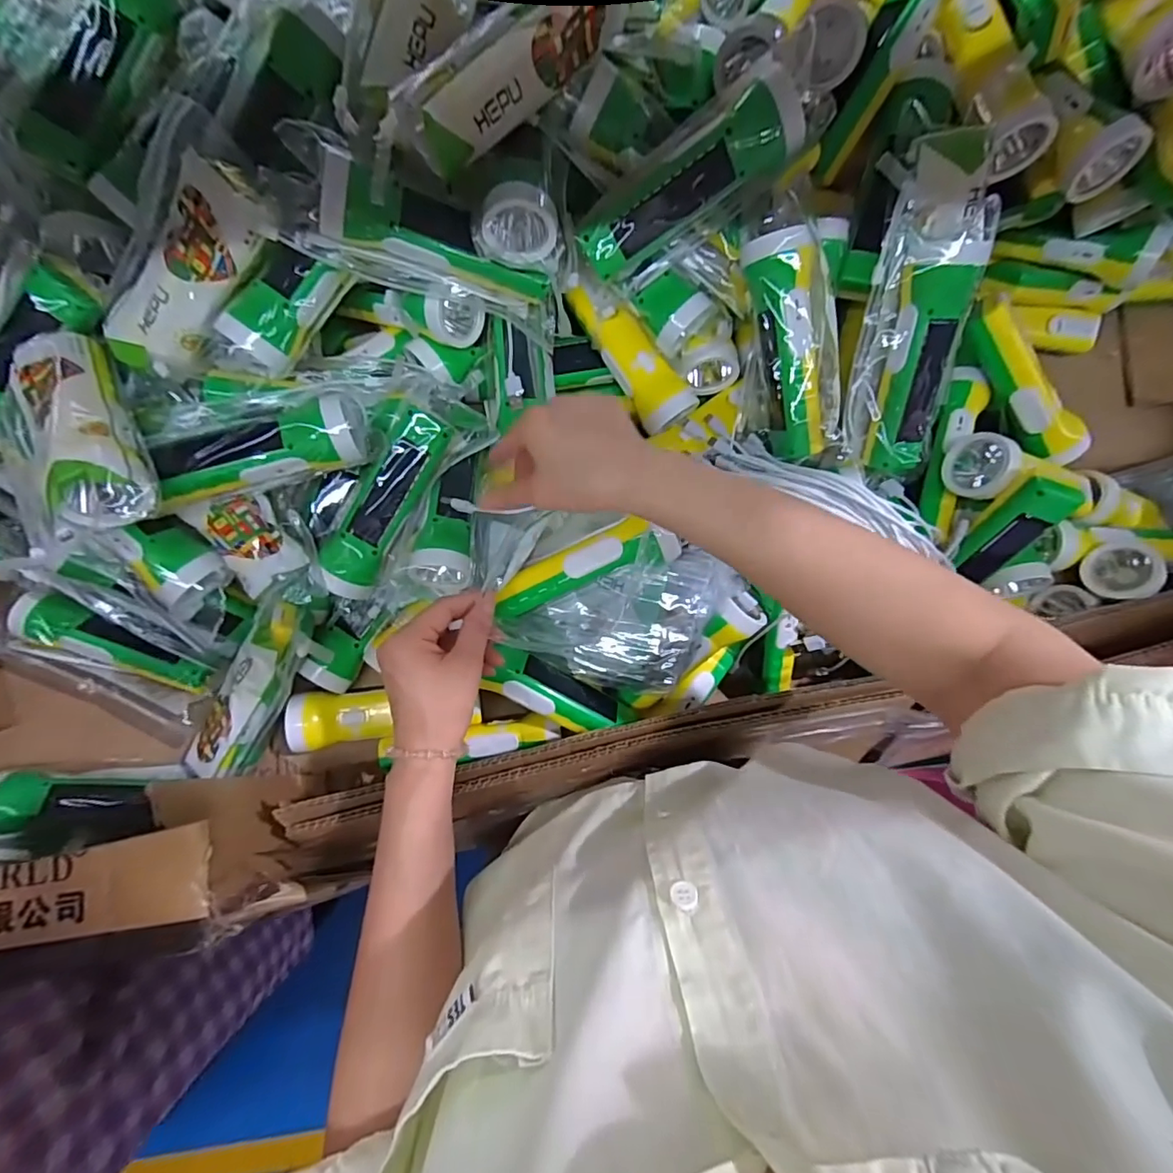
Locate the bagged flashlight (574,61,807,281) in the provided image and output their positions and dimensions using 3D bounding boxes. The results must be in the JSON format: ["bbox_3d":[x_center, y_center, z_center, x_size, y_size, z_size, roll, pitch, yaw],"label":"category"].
[{"bbox_3d":[0.074,-0.294,0.402,0.166,0.050,0.048,-29,87,16],"label":"bagged flashlight"}]

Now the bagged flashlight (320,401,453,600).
[{"bbox_3d":[-0.173,-0.069,0.451,0.052,0.039,0.175,32,101,-1],"label":"bagged flashlight"}]

